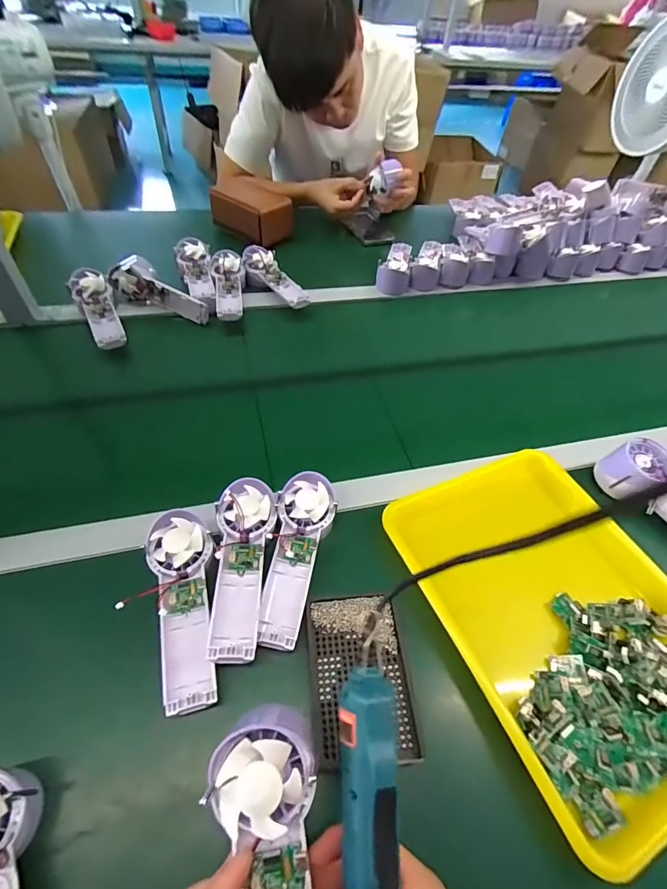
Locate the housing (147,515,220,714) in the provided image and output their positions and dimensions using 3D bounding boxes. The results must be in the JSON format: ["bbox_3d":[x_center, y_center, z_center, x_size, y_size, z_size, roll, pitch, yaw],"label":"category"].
[{"bbox_3d":[-0.137,0.146,0.384,0.059,0.034,0.174,-14,54,-16],"label":"housing"}]

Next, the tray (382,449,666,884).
[{"bbox_3d":[0.234,0.171,0.432,0.255,0.049,0.338,-18,55,-19],"label":"tray"}]

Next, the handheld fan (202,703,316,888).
[{"bbox_3d":[-0.036,0.248,0.229,0.059,0.025,0.178,-4,79,-8],"label":"handheld fan"}]

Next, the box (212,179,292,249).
[{"bbox_3d":[-0.179,-0.512,0.894,0.169,0.070,0.113,37,57,22],"label":"box"}]

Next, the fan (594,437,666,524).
[{"bbox_3d":[0.406,0.071,0.491,0.068,0.053,0.169,-17,55,-18],"label":"fan"}]

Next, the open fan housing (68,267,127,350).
[{"bbox_3d":[-0.390,-0.224,0.678,0.061,0.049,0.176,-24,57,-22],"label":"open fan housing"}]

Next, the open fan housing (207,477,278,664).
[{"bbox_3d":[-0.091,0.118,0.407,0.057,0.034,0.176,1,51,-5],"label":"open fan housing"}]

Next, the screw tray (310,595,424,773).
[{"bbox_3d":[0.025,0.209,0.373,0.086,0.010,0.131,-1,52,-6],"label":"screw tray"}]

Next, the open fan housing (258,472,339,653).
[{"bbox_3d":[-0.037,0.115,0.424,0.062,0.038,0.177,9,51,2],"label":"open fan housing"}]

